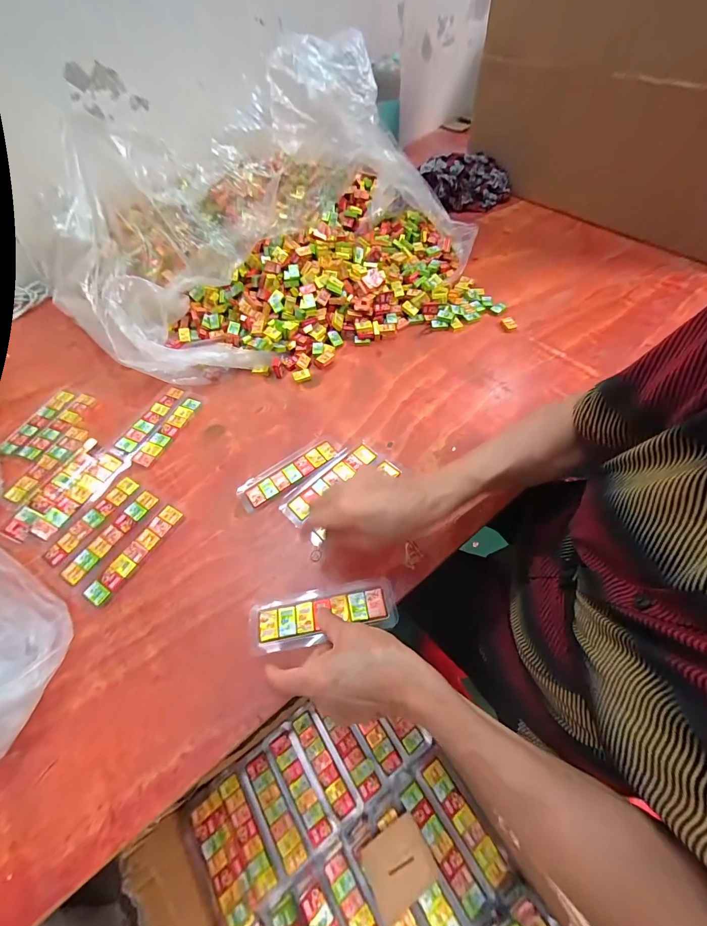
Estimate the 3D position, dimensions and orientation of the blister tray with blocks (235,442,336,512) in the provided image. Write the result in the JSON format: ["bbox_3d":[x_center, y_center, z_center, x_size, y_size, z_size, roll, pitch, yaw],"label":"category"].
[{"bbox_3d":[-0.081,0.012,0.426,0.127,0.013,0.035,-32,61,-15],"label":"blister tray with blocks"}]

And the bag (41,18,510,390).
[{"bbox_3d":[-0.105,-0.385,0.542,0.640,0.237,0.456,-9,58,-1],"label":"bag"}]

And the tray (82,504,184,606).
[{"bbox_3d":[-0.242,0.100,0.385,0.030,0.006,0.120,23,63,18],"label":"tray"}]

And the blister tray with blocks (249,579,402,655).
[{"bbox_3d":[-0.029,0.146,0.331,0.138,0.016,0.047,-12,58,-3],"label":"blister tray with blocks"}]

